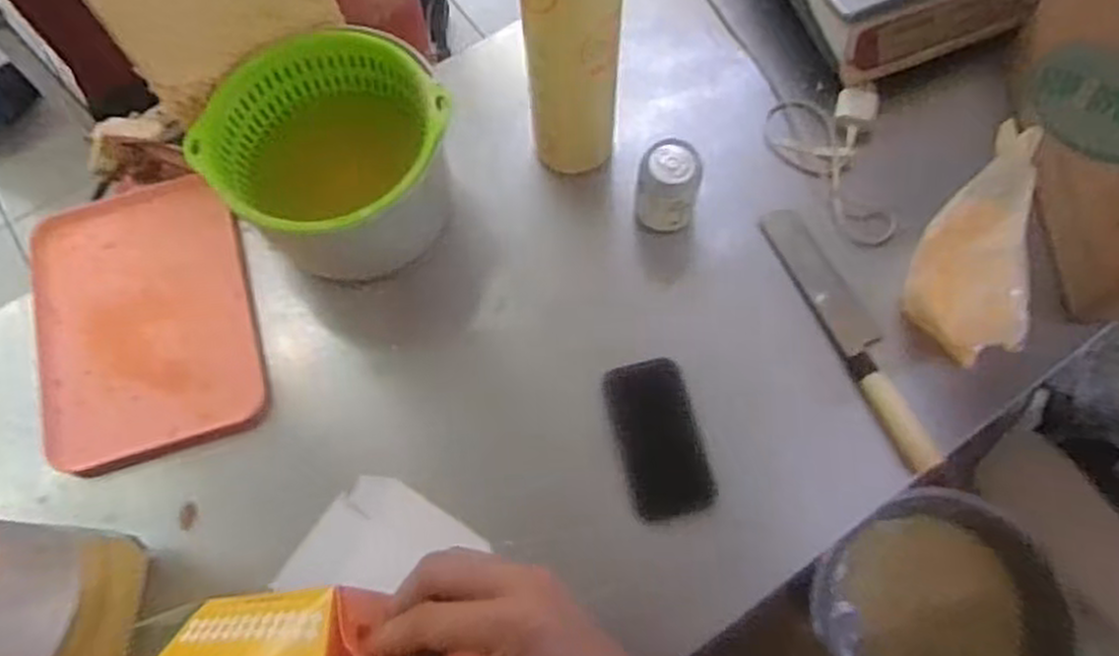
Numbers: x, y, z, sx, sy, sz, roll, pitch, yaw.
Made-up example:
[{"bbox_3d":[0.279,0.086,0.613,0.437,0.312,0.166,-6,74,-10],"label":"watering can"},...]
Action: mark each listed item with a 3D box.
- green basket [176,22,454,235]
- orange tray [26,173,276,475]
[{"bbox_3d":[-0.234,-0.182,0.787,0.226,0.095,0.222,0,68,1],"label":"green basket"},{"bbox_3d":[-0.435,-0.010,0.825,0.219,0.023,0.288,-17,69,-6],"label":"orange tray"}]

